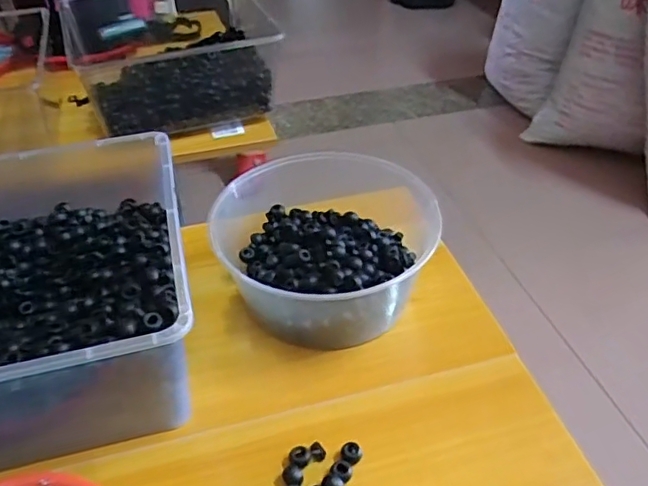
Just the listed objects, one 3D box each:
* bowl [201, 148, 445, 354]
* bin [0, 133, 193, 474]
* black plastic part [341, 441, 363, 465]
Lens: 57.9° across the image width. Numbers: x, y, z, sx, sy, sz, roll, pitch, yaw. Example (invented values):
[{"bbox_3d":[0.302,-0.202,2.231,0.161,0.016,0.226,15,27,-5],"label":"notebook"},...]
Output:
[{"bbox_3d":[0.000,-0.001,0.617,0.208,0.105,0.198,-1,41,1],"label":"bowl"},{"bbox_3d":[-0.279,0.052,0.553,0.302,0.147,0.303,-11,42,-12],"label":"bin"},{"bbox_3d":[0.024,0.177,0.495,0.017,0.008,0.018,-1,41,1],"label":"black plastic part"}]

